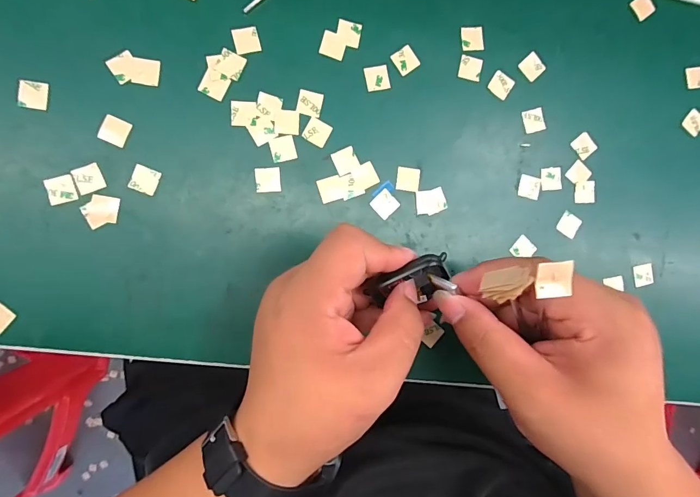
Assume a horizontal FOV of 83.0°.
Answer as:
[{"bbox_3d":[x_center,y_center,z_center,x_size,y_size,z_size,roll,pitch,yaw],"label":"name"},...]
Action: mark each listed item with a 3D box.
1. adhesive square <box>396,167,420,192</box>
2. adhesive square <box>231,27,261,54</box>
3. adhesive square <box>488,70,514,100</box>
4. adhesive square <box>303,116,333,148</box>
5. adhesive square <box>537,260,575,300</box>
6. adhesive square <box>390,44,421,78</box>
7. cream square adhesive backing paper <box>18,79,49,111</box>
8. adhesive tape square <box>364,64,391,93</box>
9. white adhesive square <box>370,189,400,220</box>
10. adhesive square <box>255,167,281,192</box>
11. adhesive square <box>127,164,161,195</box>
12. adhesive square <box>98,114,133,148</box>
[{"bbox_3d":[0.039,-0.046,0.263,0.016,0.004,0.016,6,91,-9],"label":"adhesive square"},{"bbox_3d":[-0.065,-0.130,0.248,0.016,0.004,0.015,-15,93,-10],"label":"adhesive square"},{"bbox_3d":[0.105,-0.113,0.272,0.016,0.004,0.016,33,86,-8],"label":"adhesive square"},{"bbox_3d":[-0.021,-0.075,0.256,0.015,0.004,0.015,28,87,-8],"label":"adhesive square"},{"bbox_3d":[0.084,0.012,0.162,0.014,0.004,0.013,-4,92,-9],"label":"adhesive square"},{"bbox_3d":[0.037,-0.125,0.261,0.016,0.004,0.016,-36,96,-6],"label":"adhesive square"},{"bbox_3d":[-0.184,-0.089,0.229,0.015,0.004,0.016,5,91,-9],"label":"cream square adhesive backing paper"},{"bbox_3d":[0.018,-0.112,0.261,0.016,0.004,0.015,-13,94,-8],"label":"adhesive tape square"},{"bbox_3d":[0.024,-0.029,0.261,0.016,0.004,0.016,45,85,-7],"label":"white adhesive square"},{"bbox_3d":[-0.052,-0.044,0.250,0.015,0.004,0.015,-3,92,-9],"label":"adhesive square"},{"bbox_3d":[-0.124,-0.041,0.239,0.015,0.004,0.015,19,89,-9],"label":"adhesive square"},{"bbox_3d":[-0.141,-0.070,0.236,0.015,0.004,0.015,21,88,-9],"label":"adhesive square"}]

